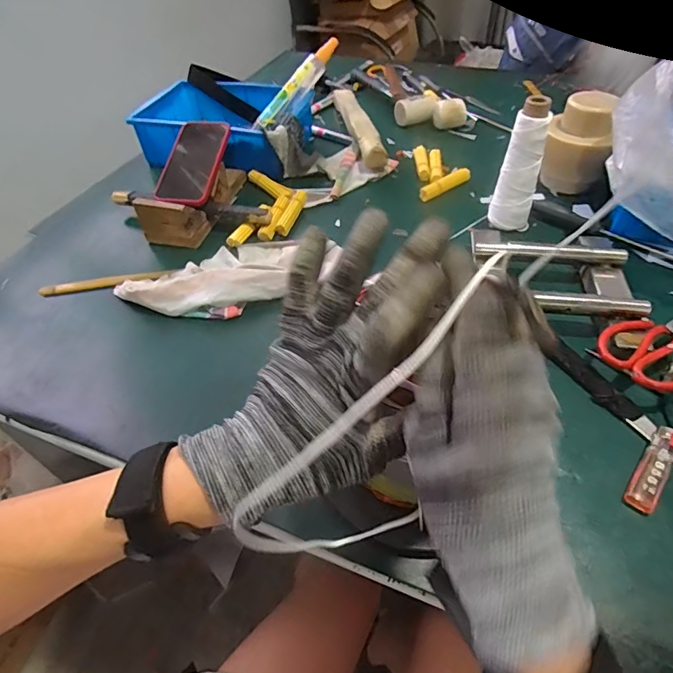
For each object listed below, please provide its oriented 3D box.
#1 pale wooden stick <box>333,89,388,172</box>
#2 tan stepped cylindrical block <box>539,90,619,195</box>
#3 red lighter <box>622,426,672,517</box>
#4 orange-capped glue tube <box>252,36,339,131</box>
[{"bbox_3d":[0.040,-0.408,0.843,0.041,0.036,0.325,-10,49,-4],"label":"pale wooden stick"},{"bbox_3d":[0.358,-0.282,0.667,0.088,0.121,0.087,16,51,17],"label":"tan stepped cylindrical block"},{"bbox_3d":[0.283,0.116,0.392,0.023,0.011,0.091,32,57,28],"label":"red lighter"},{"bbox_3d":[-0.073,-0.453,0.811,0.201,0.037,0.027,-42,51,13],"label":"orange-capped glue tube"}]

